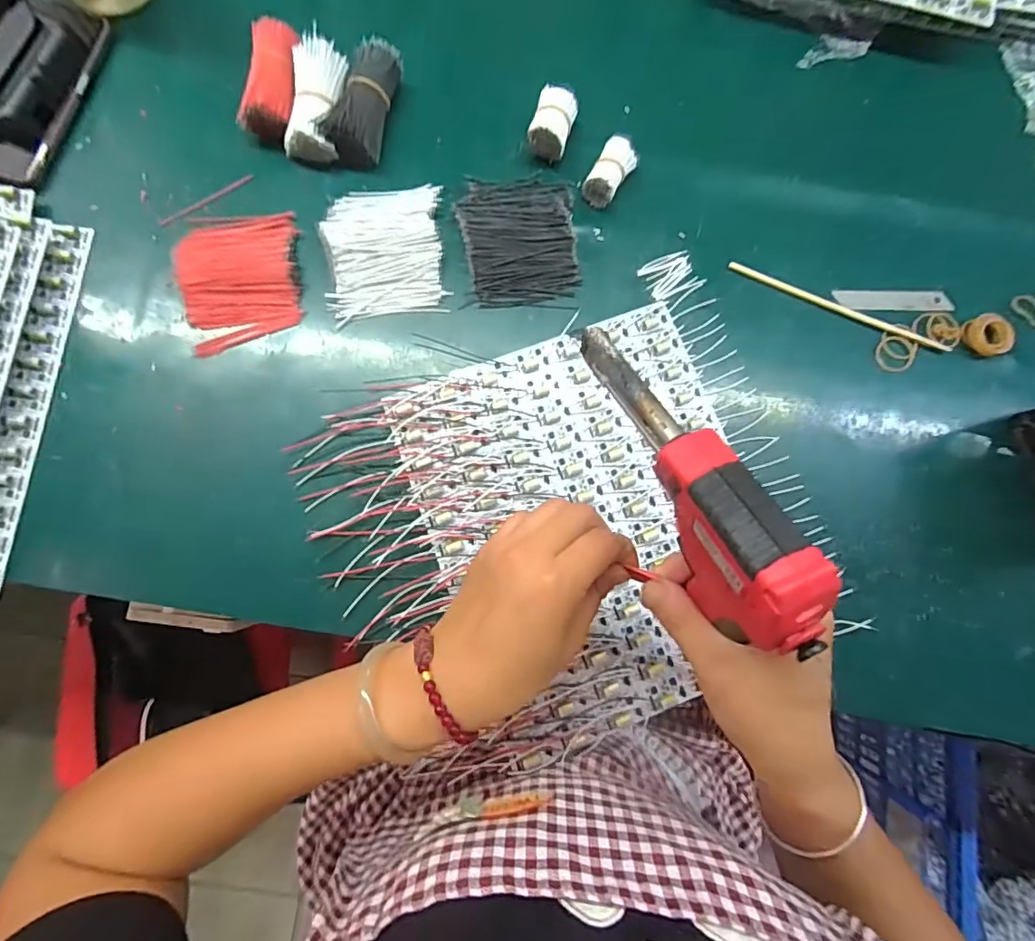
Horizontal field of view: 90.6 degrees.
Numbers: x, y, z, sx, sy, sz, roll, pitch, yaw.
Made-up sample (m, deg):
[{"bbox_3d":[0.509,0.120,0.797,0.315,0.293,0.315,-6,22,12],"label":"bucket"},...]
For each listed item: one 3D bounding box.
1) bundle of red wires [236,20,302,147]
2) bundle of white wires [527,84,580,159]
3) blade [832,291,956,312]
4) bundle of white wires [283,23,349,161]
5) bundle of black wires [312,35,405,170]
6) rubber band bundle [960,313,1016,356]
[{"bbox_3d":[-0.205,-0.324,0.427,0.043,0.030,0.092,7,81,-1],"label":"bundle of red wires"},{"bbox_3d":[0.029,-0.290,0.433,0.032,0.030,0.049,18,81,0],"label":"bundle of white wires"},{"bbox_3d":[0.319,-0.145,0.436,0.100,0.004,0.018,1,82,-2],"label":"blade"},{"bbox_3d":[-0.167,-0.307,0.423,0.041,0.034,0.090,7,81,-1],"label":"bundle of white wires"},{"bbox_3d":[-0.128,-0.308,0.426,0.042,0.035,0.097,17,81,0],"label":"bundle of black wires"},{"bbox_3d":[0.395,-0.113,0.429,0.031,0.016,0.035,-23,83,-6],"label":"rubber band bundle"}]

